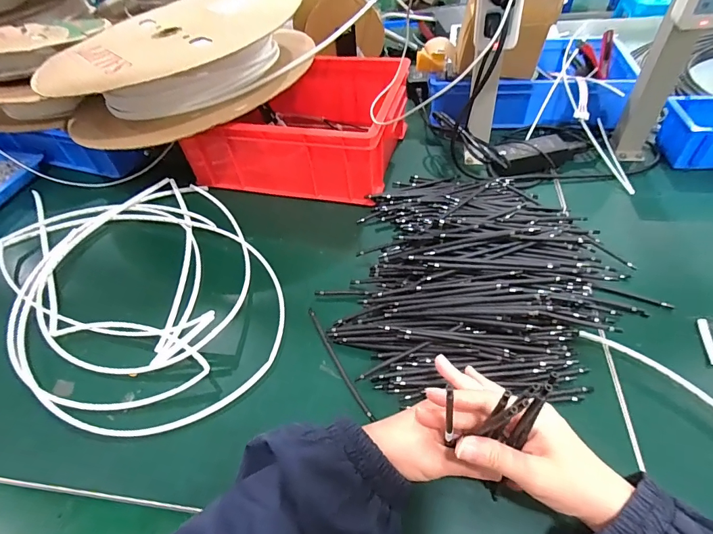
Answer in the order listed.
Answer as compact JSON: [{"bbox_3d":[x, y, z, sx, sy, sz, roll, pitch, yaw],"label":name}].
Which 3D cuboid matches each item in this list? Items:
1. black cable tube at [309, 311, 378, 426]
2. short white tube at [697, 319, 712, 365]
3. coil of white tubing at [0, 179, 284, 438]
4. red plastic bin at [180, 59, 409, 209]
[{"bbox_3d":[-0.022,0.104,0.452,0.008,0.004,0.159,-25,52,-14],"label":"black cable tube"},{"bbox_3d":[0.381,0.080,0.432,0.009,0.004,0.056,10,52,13],"label":"short white tube"},{"bbox_3d":[-0.318,0.000,0.567,0.535,0.034,0.342,28,57,27],"label":"coil of white tubing"},{"bbox_3d":[-0.087,-0.250,0.692,0.320,0.129,0.267,10,51,15],"label":"red plastic bin"}]

